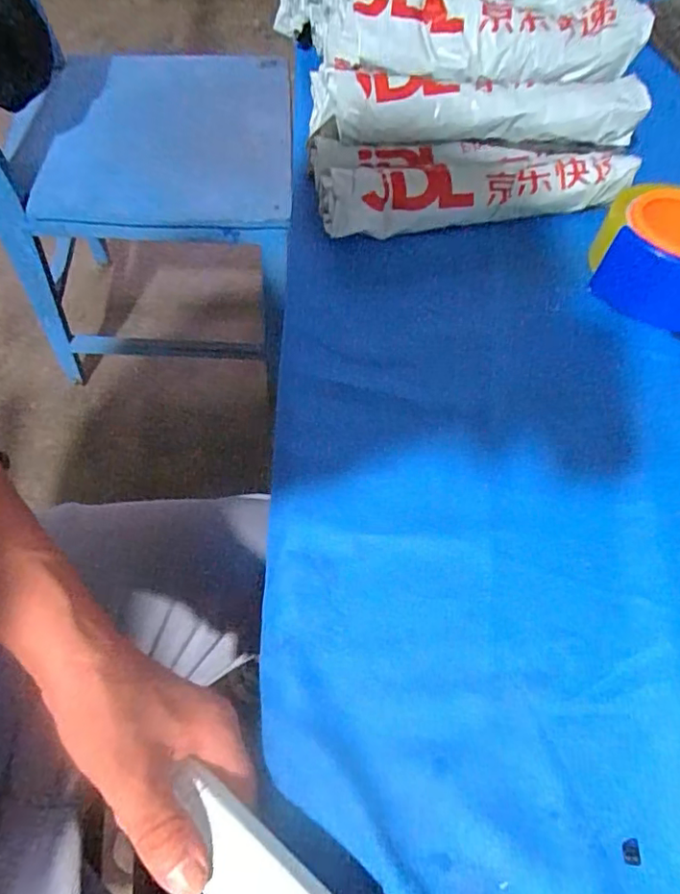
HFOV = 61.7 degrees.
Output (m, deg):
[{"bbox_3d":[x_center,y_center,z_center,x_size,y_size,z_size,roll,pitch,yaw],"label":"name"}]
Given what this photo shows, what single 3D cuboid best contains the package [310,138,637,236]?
[{"bbox_3d":[0.112,-0.229,0.489,0.265,0.045,0.084,-3,63,-6],"label":"package"}]

